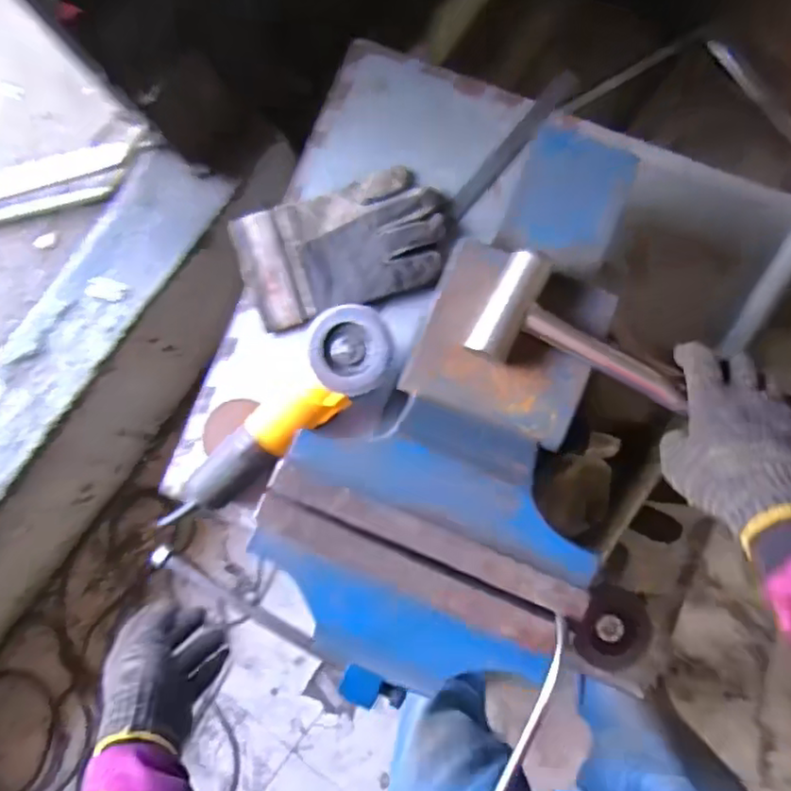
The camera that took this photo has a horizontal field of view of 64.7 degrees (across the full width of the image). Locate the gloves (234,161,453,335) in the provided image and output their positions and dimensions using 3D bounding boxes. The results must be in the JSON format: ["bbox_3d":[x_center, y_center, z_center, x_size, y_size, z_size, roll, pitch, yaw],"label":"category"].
[{"bbox_3d":[-0.061,-0.178,0.743,0.250,0.031,0.144,-18,86,5],"label":"gloves"}]

